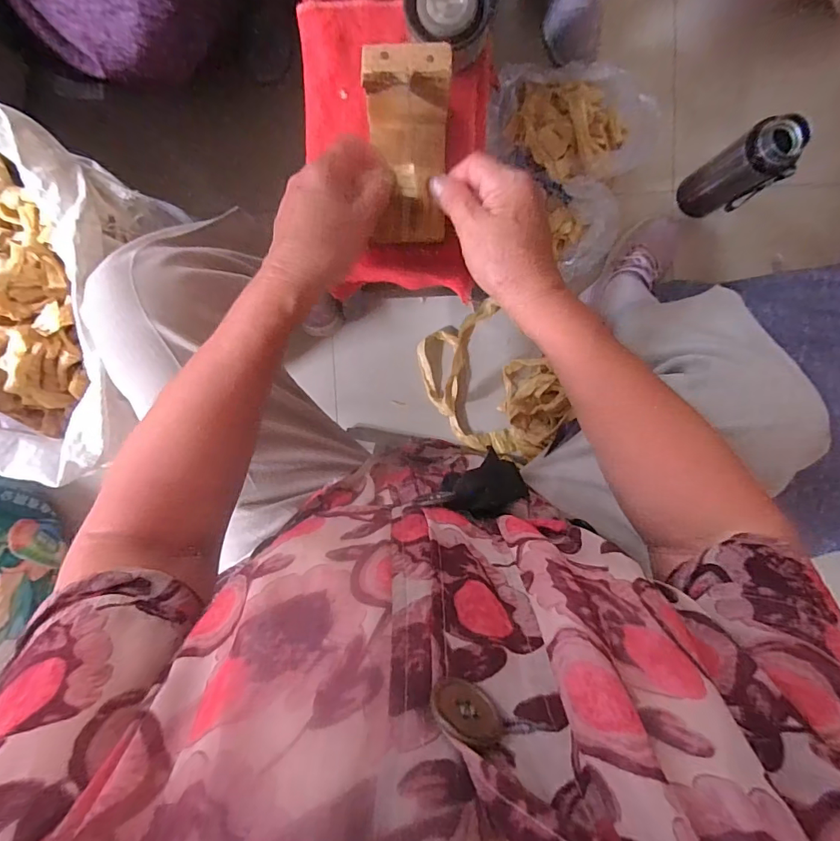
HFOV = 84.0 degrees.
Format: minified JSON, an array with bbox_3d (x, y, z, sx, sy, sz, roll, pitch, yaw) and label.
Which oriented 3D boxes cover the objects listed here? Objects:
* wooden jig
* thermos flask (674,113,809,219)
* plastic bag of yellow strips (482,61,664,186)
[{"bbox_3d":[-0.009,-0.194,0.341,0.057,0.075,0.103,2,95,1],"label":"wooden jig"},{"bbox_3d":[0.458,-0.355,0.683,0.069,0.190,0.082,-38,93,4],"label":"thermos flask"},{"bbox_3d":[0.230,-0.453,0.714,0.242,0.089,0.150,15,96,0],"label":"plastic bag of yellow strips"}]

